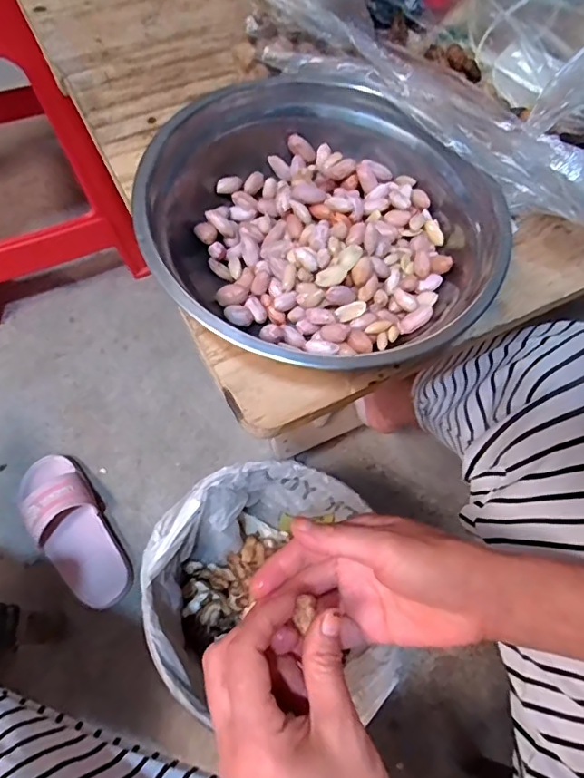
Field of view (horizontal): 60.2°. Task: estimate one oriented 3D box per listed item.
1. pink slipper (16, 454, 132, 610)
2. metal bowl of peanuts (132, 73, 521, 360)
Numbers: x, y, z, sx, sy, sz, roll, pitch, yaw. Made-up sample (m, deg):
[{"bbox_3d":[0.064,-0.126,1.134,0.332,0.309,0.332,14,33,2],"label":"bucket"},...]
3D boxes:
[{"bbox_3d":[-0.318,0.197,0.732,0.103,0.063,0.240,-39,73,-19],"label":"pink slipper"},{"bbox_3d":[0.014,-0.094,0.296,0.202,0.057,0.192,2,65,-4],"label":"metal bowl of peanuts"}]

